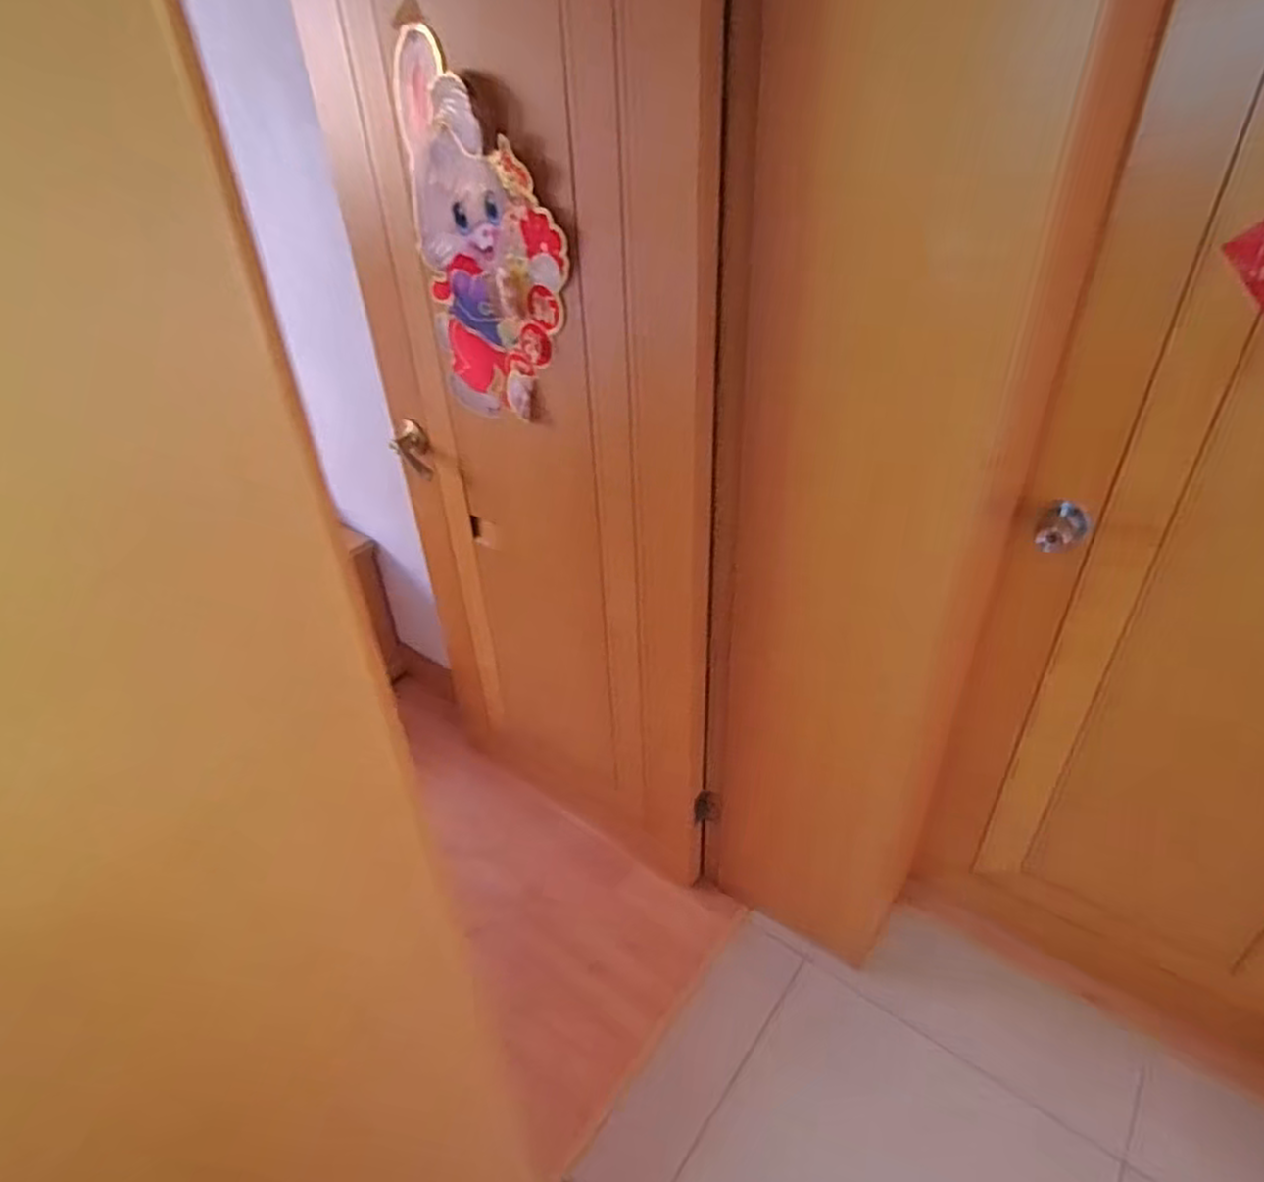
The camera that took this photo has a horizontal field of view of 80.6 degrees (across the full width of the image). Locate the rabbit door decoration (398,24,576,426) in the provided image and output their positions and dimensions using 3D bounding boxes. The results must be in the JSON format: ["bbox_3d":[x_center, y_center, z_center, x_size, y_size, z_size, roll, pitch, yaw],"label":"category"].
[{"bbox_3d":[-0.230,-0.532,1.165,0.324,0.518,0.032,25,43,33],"label":"rabbit door decoration"}]

